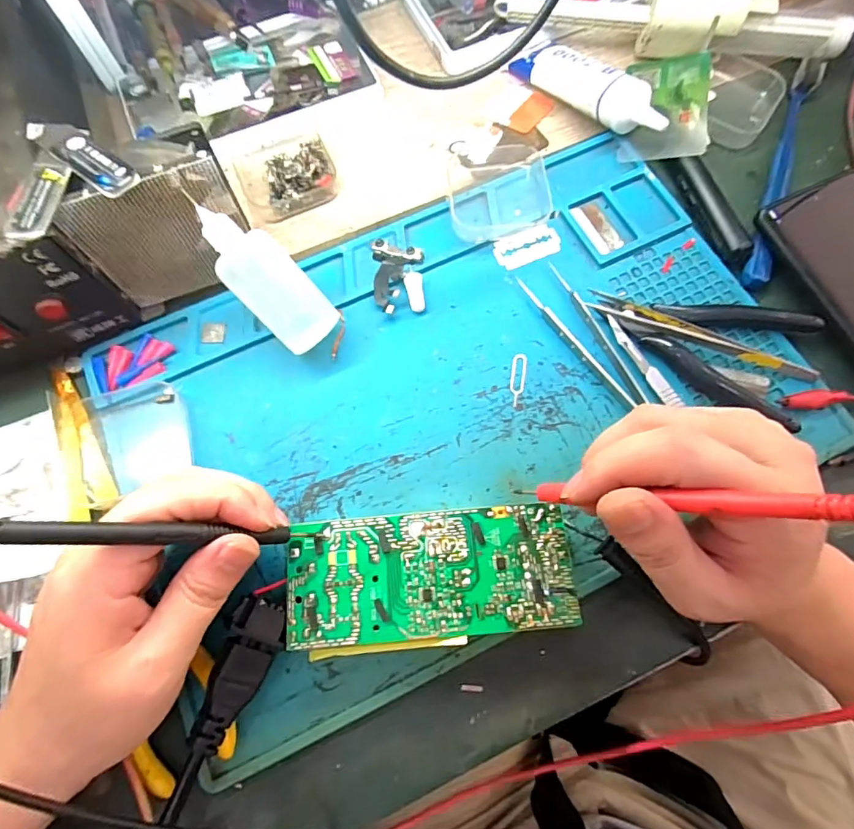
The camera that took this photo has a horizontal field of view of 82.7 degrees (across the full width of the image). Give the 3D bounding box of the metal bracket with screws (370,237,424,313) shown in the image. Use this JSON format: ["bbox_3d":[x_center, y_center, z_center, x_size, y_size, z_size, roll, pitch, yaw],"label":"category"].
[{"bbox_3d":[-0.018,-0.087,0.303,0.031,0.007,0.051,-5,72,-1],"label":"metal bracket with screws"}]

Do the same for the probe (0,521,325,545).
[{"bbox_3d":[-0.097,0.047,0.189,0.006,0.132,0.007,-20,66,41],"label":"probe"}]

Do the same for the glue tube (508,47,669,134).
[{"bbox_3d":[0.110,-0.224,0.335,0.028,0.036,0.124,-38,75,-11],"label":"glue tube"}]

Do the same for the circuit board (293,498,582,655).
[{"bbox_3d":[0.002,0.078,0.240,0.132,0.026,0.056,-5,72,-1],"label":"circuit board"}]

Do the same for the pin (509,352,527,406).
[{"bbox_3d":[0.053,-0.021,0.282,0.009,0.004,0.033,8,72,4],"label":"pin"}]

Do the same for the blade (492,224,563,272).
[{"bbox_3d":[0.065,-0.108,0.312,0.043,0.004,0.022,-21,79,-6],"label":"blade"}]

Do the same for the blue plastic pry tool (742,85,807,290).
[{"bbox_3d":[0.231,-0.153,0.318,0.015,0.011,0.168,21,74,7],"label":"blue plastic pry tool"}]

